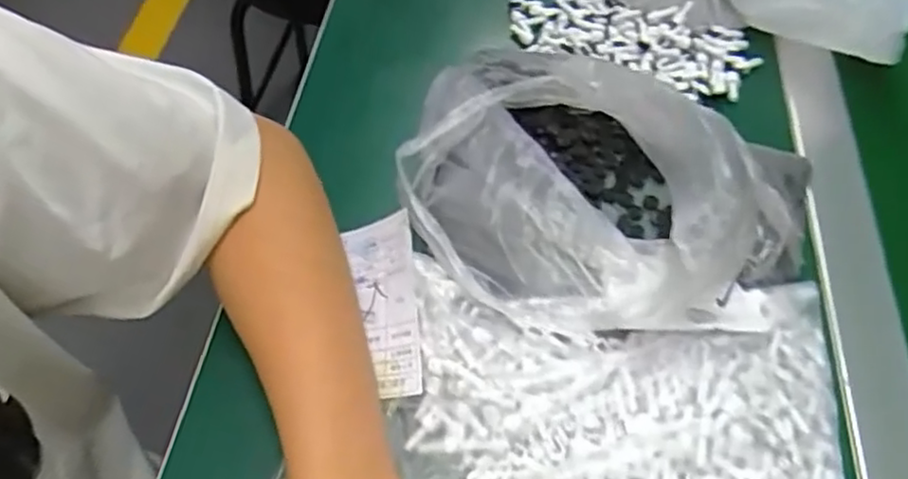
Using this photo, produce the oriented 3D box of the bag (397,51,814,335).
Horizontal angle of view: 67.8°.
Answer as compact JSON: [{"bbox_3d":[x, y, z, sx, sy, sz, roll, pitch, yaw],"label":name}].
[{"bbox_3d":[0.078,-0.034,0.382,0.239,0.091,0.189,21,59,12],"label":"bag"}]

